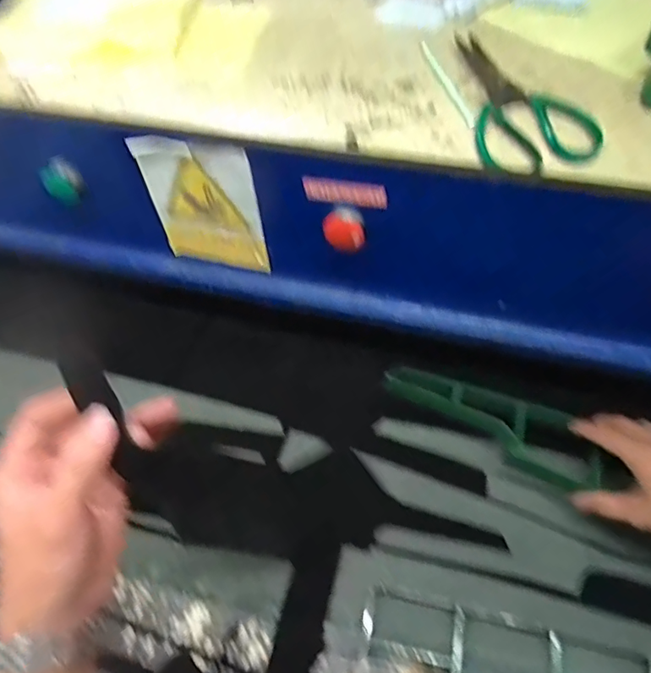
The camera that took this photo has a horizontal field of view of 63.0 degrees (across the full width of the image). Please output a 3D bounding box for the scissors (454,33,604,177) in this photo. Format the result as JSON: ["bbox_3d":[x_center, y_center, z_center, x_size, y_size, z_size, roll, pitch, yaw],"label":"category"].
[{"bbox_3d":[0.184,-0.236,0.525,0.109,0.019,0.212,-9,57,-3],"label":"scissors"}]

